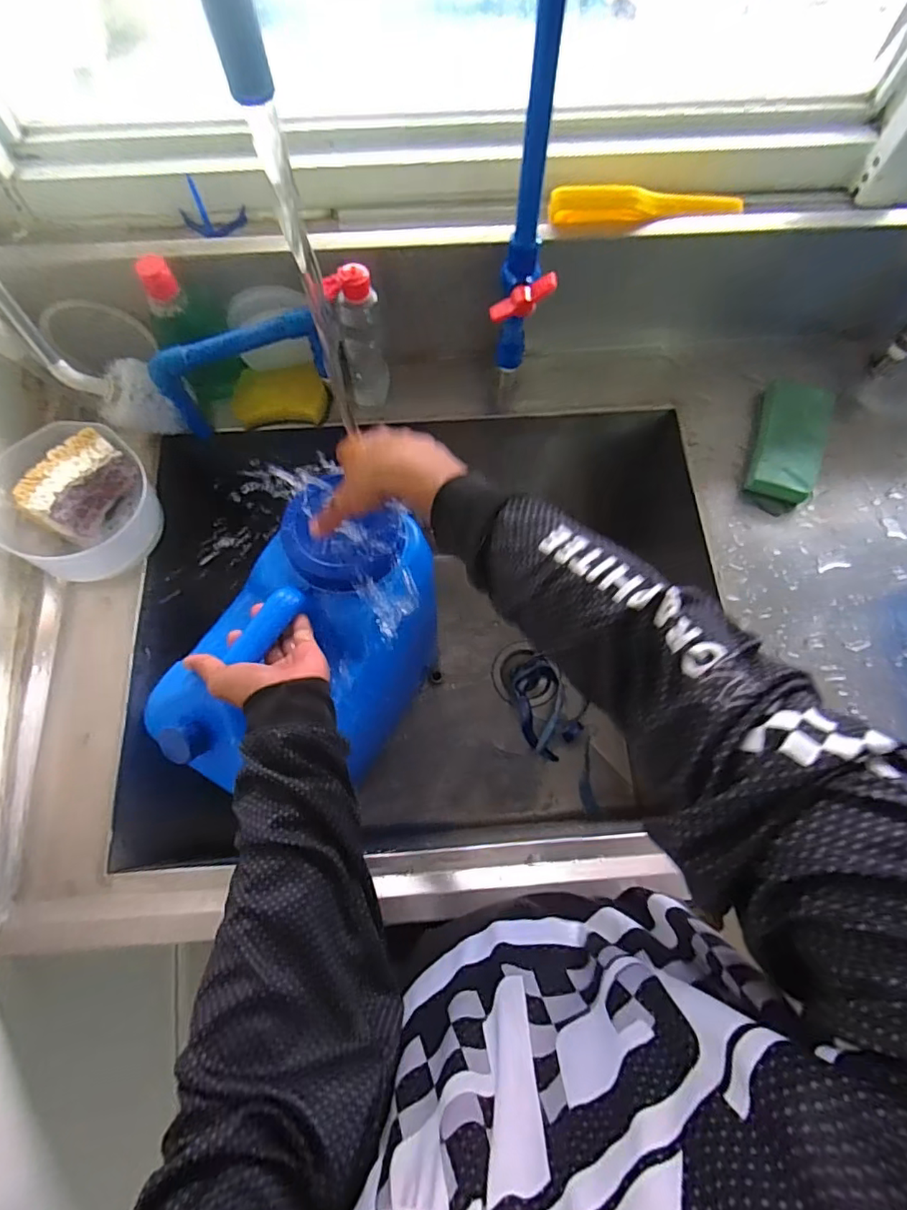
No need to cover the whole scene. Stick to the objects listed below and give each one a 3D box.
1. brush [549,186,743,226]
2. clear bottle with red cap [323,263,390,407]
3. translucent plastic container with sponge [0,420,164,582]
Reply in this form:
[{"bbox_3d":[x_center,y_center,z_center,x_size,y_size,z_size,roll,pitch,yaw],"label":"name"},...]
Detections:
[{"bbox_3d":[0.194,-0.394,0.538,0.197,0.033,0.026,-9,71,-5],"label":"brush"},{"bbox_3d":[-0.101,-0.284,0.580,0.057,0.153,0.058,-7,71,-4],"label":"clear bottle with red cap"},{"bbox_3d":[-0.382,-0.104,0.556,0.145,0.082,0.141,36,74,10],"label":"translucent plastic container with sponge"}]

